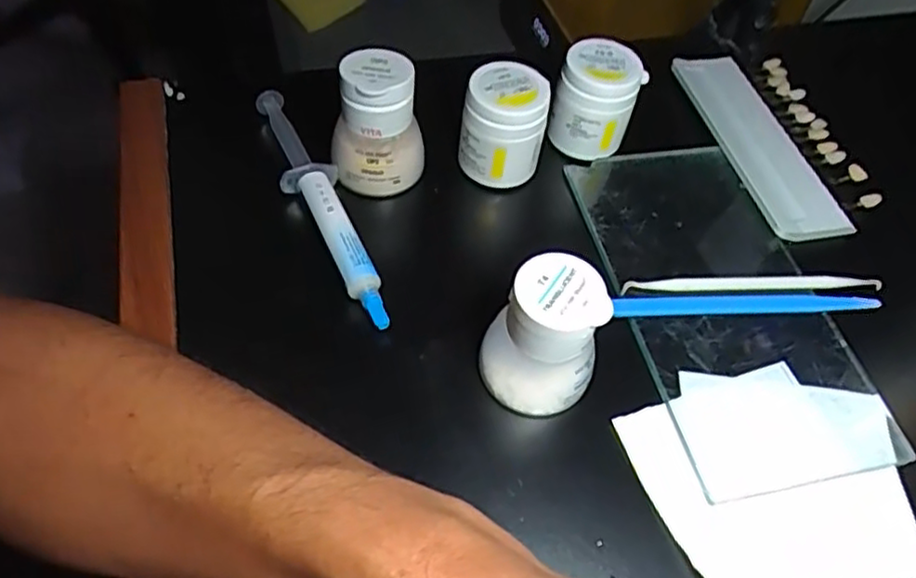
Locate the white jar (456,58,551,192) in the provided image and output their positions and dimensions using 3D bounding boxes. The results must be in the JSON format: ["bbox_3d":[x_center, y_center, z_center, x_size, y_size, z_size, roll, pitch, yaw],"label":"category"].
[{"bbox_3d":[0.024,-0.084,0.372,0.043,0.057,0.037,8,54,1],"label":"white jar"}]

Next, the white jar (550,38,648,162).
[{"bbox_3d":[0.077,-0.104,0.393,0.044,0.057,0.039,12,55,4],"label":"white jar"}]

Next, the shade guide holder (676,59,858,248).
[{"bbox_3d":[0.179,-0.091,0.421,0.050,0.006,0.149,-10,56,-11],"label":"shade guide holder"}]

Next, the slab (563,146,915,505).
[{"bbox_3d":[0.130,0.002,0.350,0.104,0.010,0.195,-7,56,-9],"label":"slab"}]

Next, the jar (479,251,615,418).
[{"bbox_3d":[0.035,0.020,0.294,0.046,0.061,0.042,-12,57,-13],"label":"jar"}]

